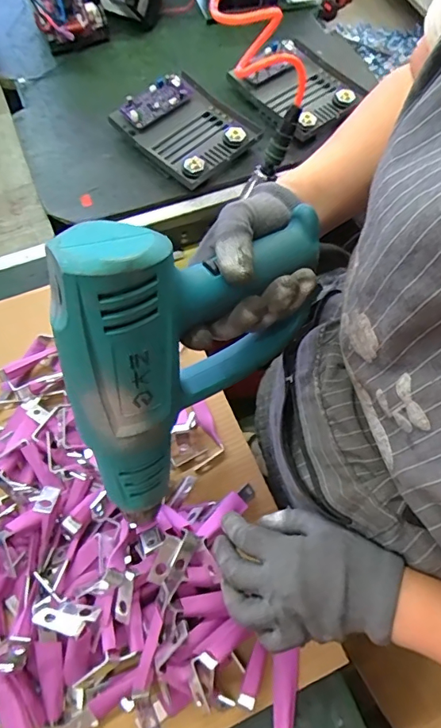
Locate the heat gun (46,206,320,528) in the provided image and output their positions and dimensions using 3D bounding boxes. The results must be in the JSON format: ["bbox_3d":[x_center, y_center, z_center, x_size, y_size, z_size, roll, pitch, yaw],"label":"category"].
[{"bbox_3d":[-0.027,-0.005,0.356,0.188,0.213,0.078,-25,44,-33],"label":"heat gun"}]

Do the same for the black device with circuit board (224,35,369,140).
[{"bbox_3d":[0.119,-0.449,0.757,0.156,0.032,0.185,-37,72,-17],"label":"black device with circuit board"}]

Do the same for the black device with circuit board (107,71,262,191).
[{"bbox_3d":[-0.047,-0.359,0.707,0.161,0.036,0.175,-41,74,-18],"label":"black device with circuit board"}]

